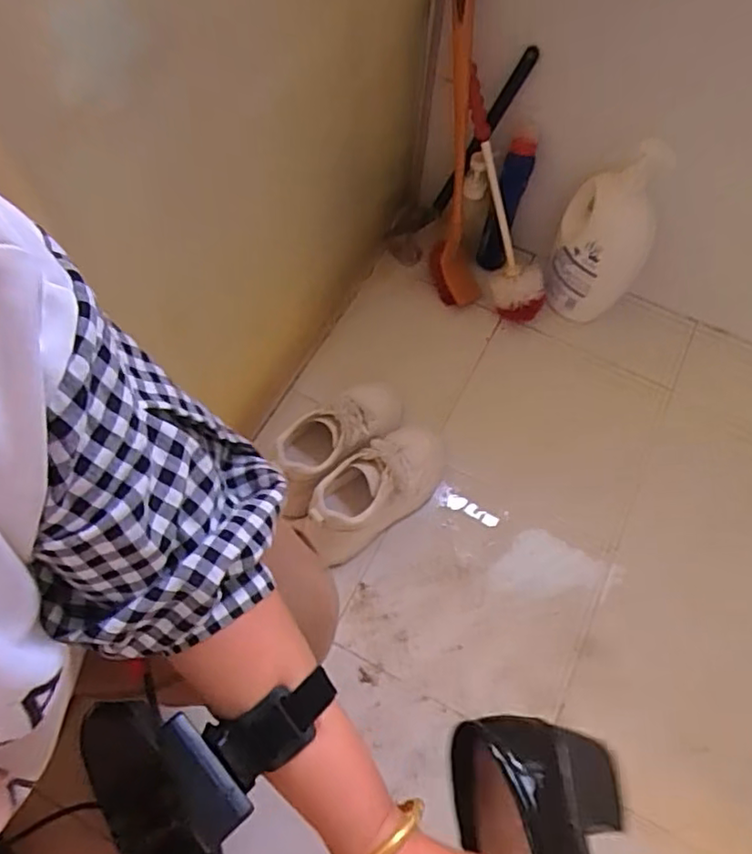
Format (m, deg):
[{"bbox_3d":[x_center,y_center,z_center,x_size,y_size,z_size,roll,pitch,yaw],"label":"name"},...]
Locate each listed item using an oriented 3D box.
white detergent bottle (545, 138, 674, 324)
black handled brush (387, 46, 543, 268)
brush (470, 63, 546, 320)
[{"bbox_3d":[0.346,-0.281,0.952,0.137,0.296,0.095,24,64,10],"label":"white detergent bottle"},{"bbox_3d":[0.122,-0.409,0.969,0.069,0.391,0.071,4,61,-25],"label":"black handled brush"},{"bbox_3d":[0.194,-0.344,0.970,0.066,0.376,0.090,-23,26,-14],"label":"brush"}]

